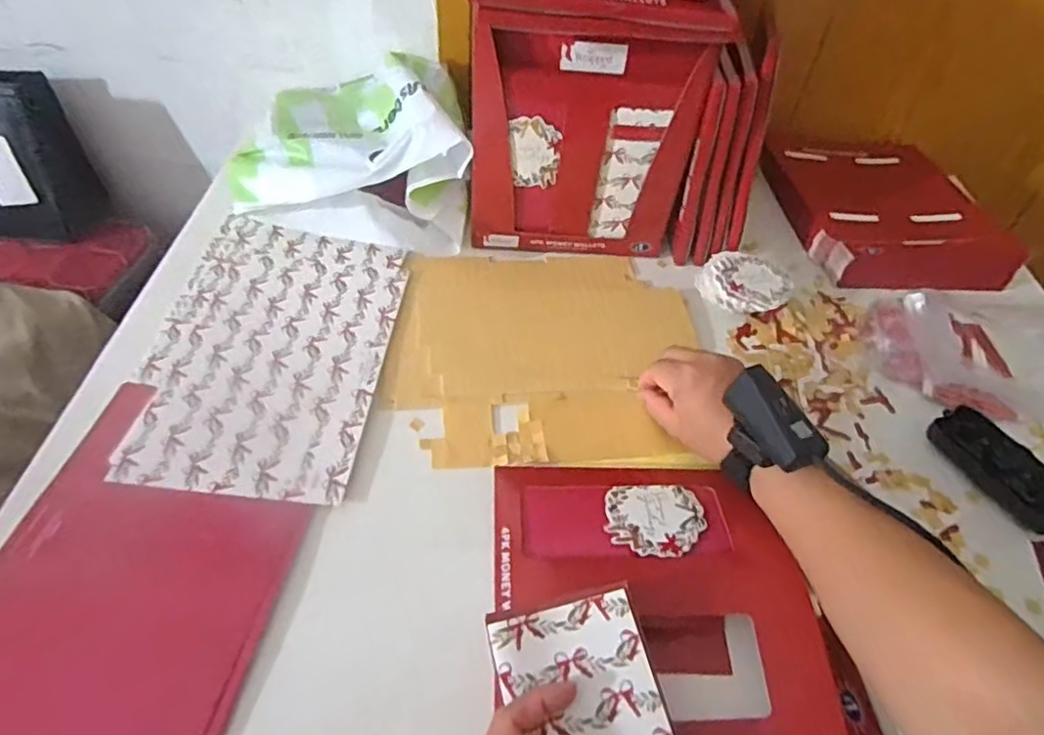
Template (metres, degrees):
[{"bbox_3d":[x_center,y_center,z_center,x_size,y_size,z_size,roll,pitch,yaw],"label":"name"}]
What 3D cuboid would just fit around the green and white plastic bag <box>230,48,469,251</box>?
[{"bbox_3d":[-0.174,-0.244,0.672,0.227,0.117,0.247,1,48,-4],"label":"green and white plastic bag"}]

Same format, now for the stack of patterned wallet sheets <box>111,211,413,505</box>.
[{"bbox_3d":[-0.223,-0.027,0.556,0.206,0.008,0.305,6,48,0],"label":"stack of patterned wallet sheets"}]

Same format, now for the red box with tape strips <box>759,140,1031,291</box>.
[{"bbox_3d":[0.422,-0.186,0.719,0.213,0.046,0.237,-4,49,-9],"label":"red box with tape strips"}]

